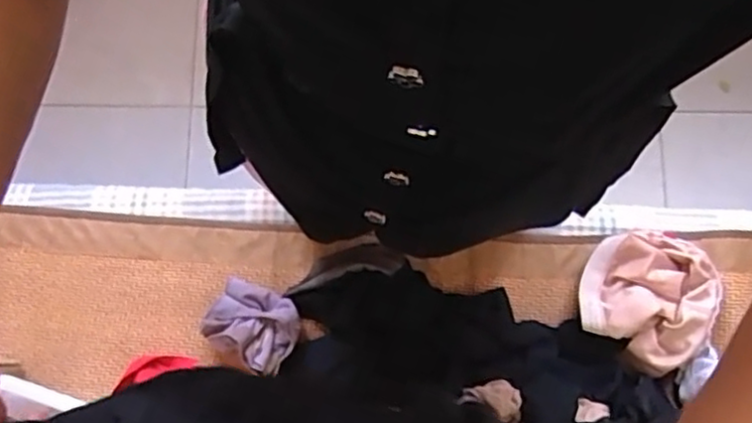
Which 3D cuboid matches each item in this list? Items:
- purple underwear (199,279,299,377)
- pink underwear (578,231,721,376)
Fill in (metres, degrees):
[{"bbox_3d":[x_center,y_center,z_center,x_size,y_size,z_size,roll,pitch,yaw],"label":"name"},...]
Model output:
[{"bbox_3d":[-0.161,0.148,0.860,0.122,0.056,0.101,22,80,4],"label":"purple underwear"},{"bbox_3d":[0.350,0.105,0.850,0.164,0.038,0.167,0,79,0],"label":"pink underwear"}]

